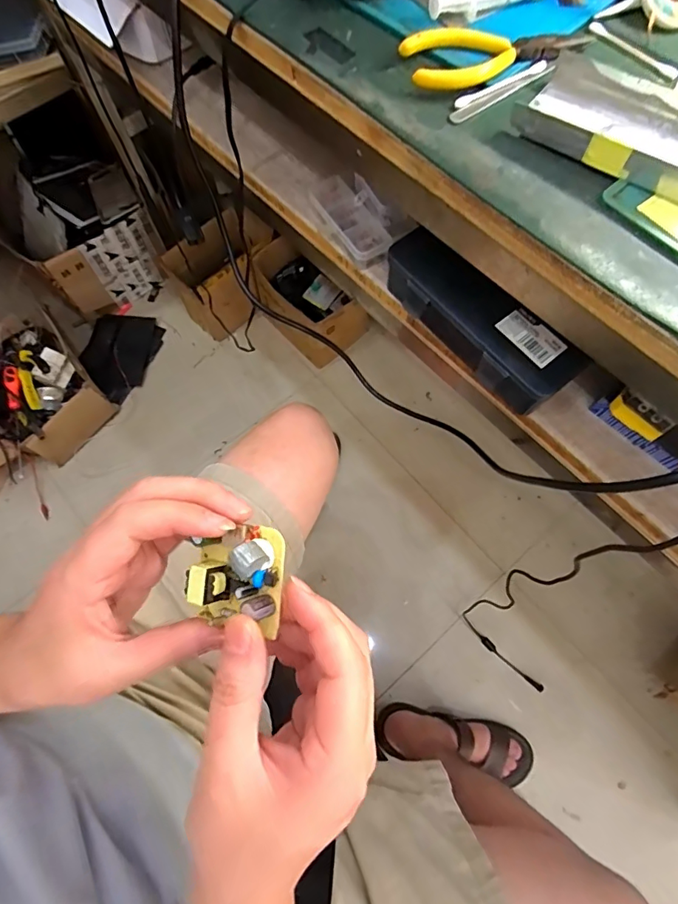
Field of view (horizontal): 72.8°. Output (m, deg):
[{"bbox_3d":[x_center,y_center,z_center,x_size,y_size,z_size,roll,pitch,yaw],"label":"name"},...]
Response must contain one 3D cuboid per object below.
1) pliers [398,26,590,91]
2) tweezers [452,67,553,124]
[{"bbox_3d":[0.104,-0.266,0.305,0.121,0.010,0.044,-14,71,-4],"label":"pliers"},{"bbox_3d":[0.106,-0.233,0.300,0.082,0.004,0.009,-32,73,-11],"label":"tweezers"}]

